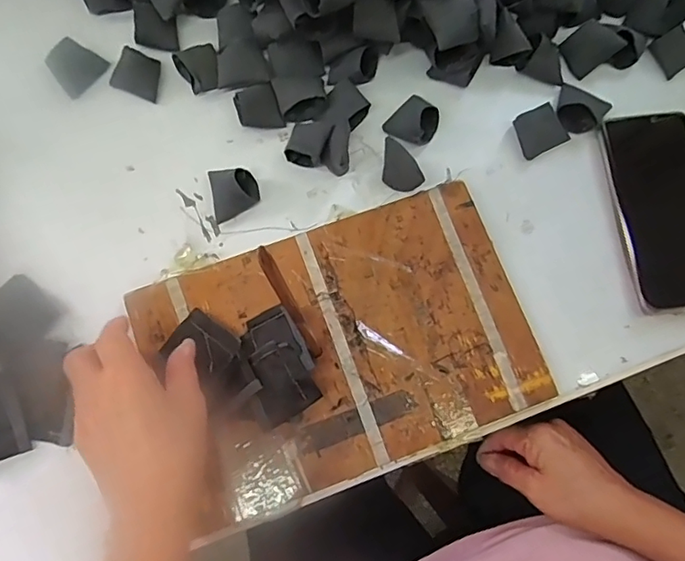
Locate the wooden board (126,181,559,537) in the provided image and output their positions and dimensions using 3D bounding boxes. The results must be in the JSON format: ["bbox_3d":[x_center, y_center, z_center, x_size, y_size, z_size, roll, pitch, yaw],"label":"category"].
[{"bbox_3d":[0.001,0.045,0.382,0.262,0.019,0.177,-20,76,-6],"label":"wooden board"}]

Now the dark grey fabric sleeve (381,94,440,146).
[{"bbox_3d":[0.058,-0.130,0.417,0.038,0.028,0.039,43,79,10],"label":"dark grey fabric sleeve"}]

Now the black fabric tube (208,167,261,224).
[{"bbox_3d":[-0.085,-0.071,0.403,0.036,0.031,0.040,-13,75,-4],"label":"black fabric tube"}]

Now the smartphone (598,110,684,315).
[{"bbox_3d":[0.252,-0.057,0.406,0.075,0.010,0.161,-6,75,-2],"label":"smartphone"}]

